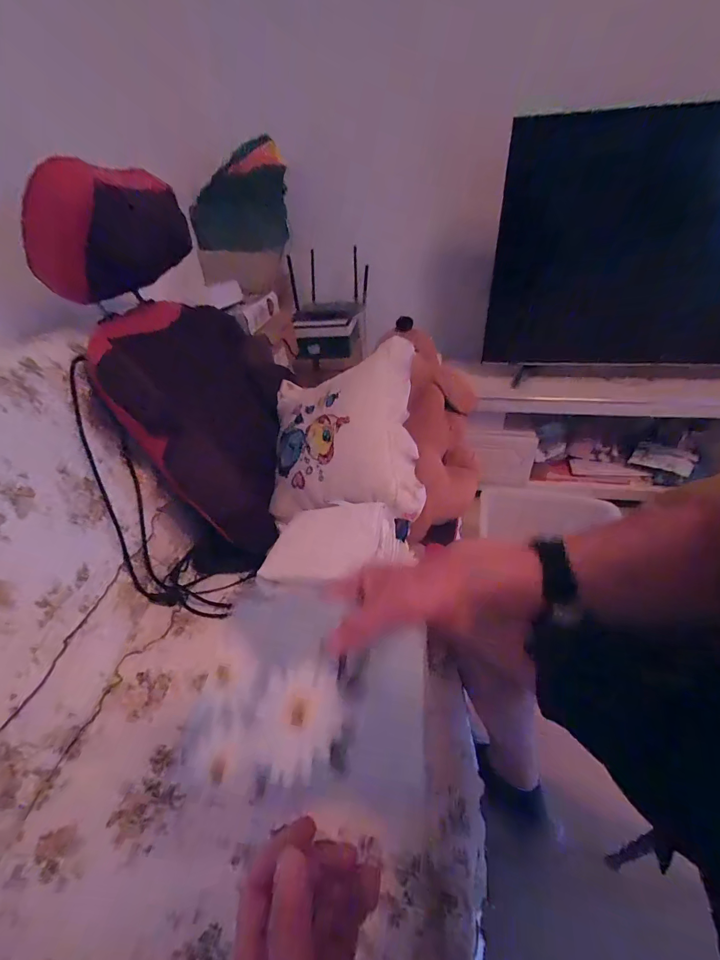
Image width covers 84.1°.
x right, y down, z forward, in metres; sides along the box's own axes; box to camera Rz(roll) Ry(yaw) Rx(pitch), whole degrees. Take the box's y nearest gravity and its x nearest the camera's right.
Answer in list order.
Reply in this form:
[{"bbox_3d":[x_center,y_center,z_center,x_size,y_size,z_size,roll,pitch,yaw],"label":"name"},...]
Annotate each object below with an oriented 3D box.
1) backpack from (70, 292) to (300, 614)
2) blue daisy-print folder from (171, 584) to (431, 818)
[{"bbox_3d":[-0.317,-0.101,0.819,0.275,0.405,0.596,-2,35,1],"label":"backpack"},{"bbox_3d":[-0.037,0.156,0.310,0.171,0.016,0.150,1,51,8],"label":"blue daisy-print folder"}]

